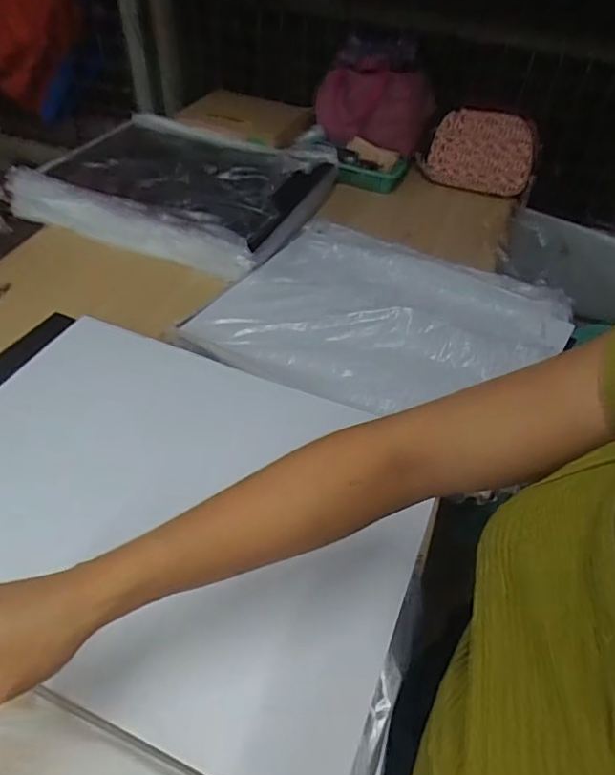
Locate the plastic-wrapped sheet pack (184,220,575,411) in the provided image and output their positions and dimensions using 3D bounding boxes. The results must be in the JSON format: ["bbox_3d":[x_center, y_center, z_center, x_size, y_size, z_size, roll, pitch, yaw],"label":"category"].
[{"bbox_3d":[0.129,-0.116,0.890,0.522,0.031,0.423,19,49,14],"label":"plastic-wrapped sheet pack"}]

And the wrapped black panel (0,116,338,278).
[{"bbox_3d":[-0.259,-0.447,1.144,0.548,0.053,0.487,17,49,12],"label":"wrapped black panel"}]

